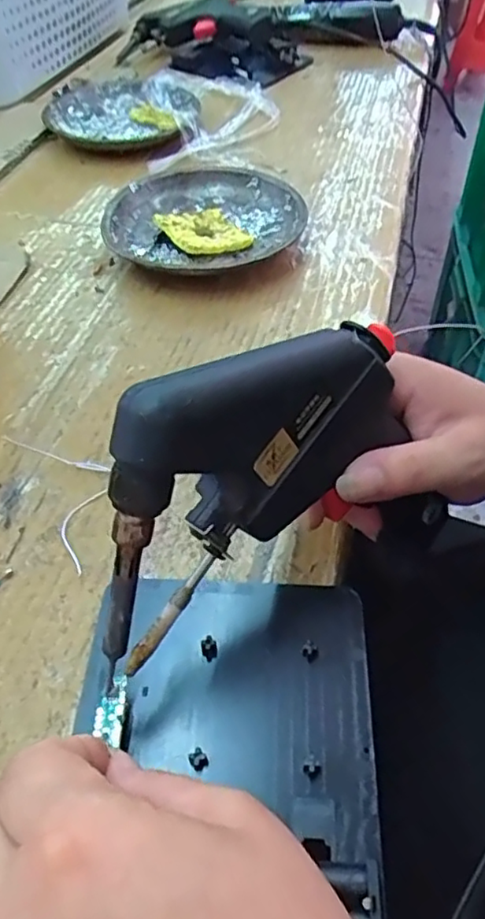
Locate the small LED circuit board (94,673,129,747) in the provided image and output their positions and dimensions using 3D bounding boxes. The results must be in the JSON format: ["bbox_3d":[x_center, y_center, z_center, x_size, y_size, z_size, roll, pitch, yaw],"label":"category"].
[{"bbox_3d":[-0.048,0.092,0.229,0.010,0.004,0.025,7,60,4],"label":"small LED circuit board"}]

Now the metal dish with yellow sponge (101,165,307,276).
[{"bbox_3d":[-0.034,-0.185,0.481,0.144,0.032,0.123,-21,52,-17],"label":"metal dish with yellow sponge"}]

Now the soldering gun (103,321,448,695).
[{"bbox_3d":[0.007,0.004,0.234,0.140,0.096,0.040,-22,28,-32],"label":"soldering gun"}]

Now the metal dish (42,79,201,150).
[{"bbox_3d":[-0.117,-0.348,0.625,0.149,0.025,0.166,2,49,2],"label":"metal dish"}]

